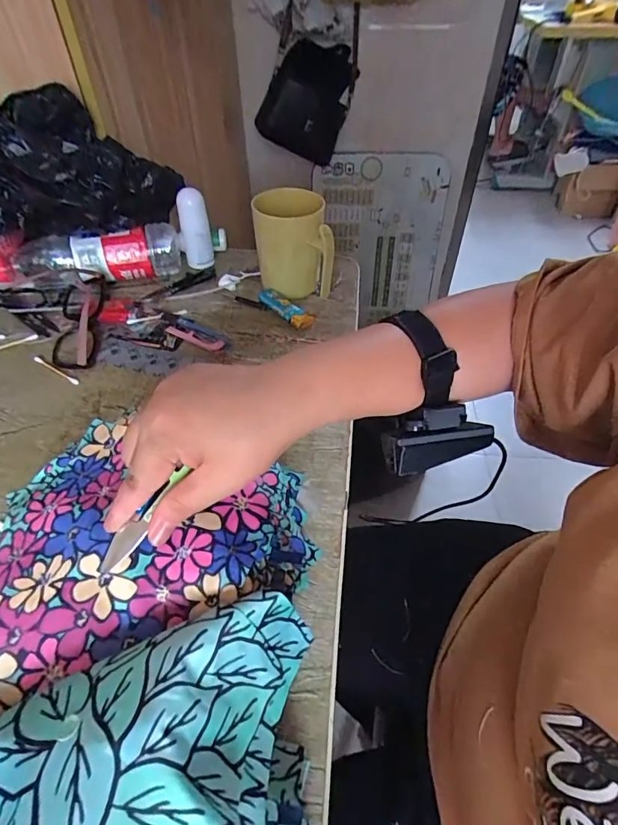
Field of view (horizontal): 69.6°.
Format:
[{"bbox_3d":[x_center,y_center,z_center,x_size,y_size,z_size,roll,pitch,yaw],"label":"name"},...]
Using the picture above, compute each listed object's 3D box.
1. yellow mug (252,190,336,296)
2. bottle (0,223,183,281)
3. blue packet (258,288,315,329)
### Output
[{"bbox_3d":[-0.018,-0.196,0.537,0.090,0.107,0.087,0,48,-1],"label":"yellow mug"},{"bbox_3d":[-0.274,-0.190,0.554,0.225,0.060,0.073,-14,50,-14],"label":"bottle"},{"bbox_3d":[-0.028,-0.125,0.535,0.082,0.014,0.024,36,56,27],"label":"blue packet"}]

